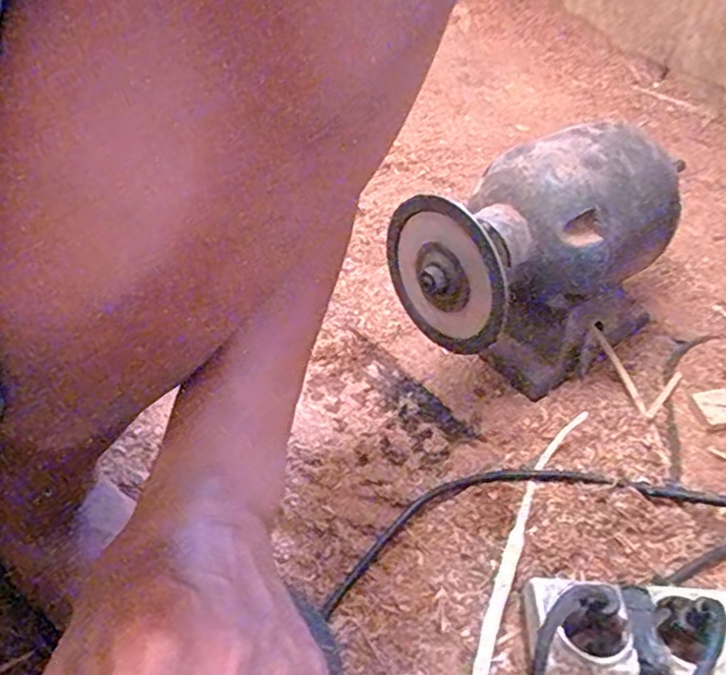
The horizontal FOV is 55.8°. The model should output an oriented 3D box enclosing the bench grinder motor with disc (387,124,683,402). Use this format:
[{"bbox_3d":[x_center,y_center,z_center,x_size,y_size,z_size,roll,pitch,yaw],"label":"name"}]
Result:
[{"bbox_3d":[0.157,-0.059,0.575,0.253,0.187,0.112,-21,46,-24],"label":"bench grinder motor with disc"}]

